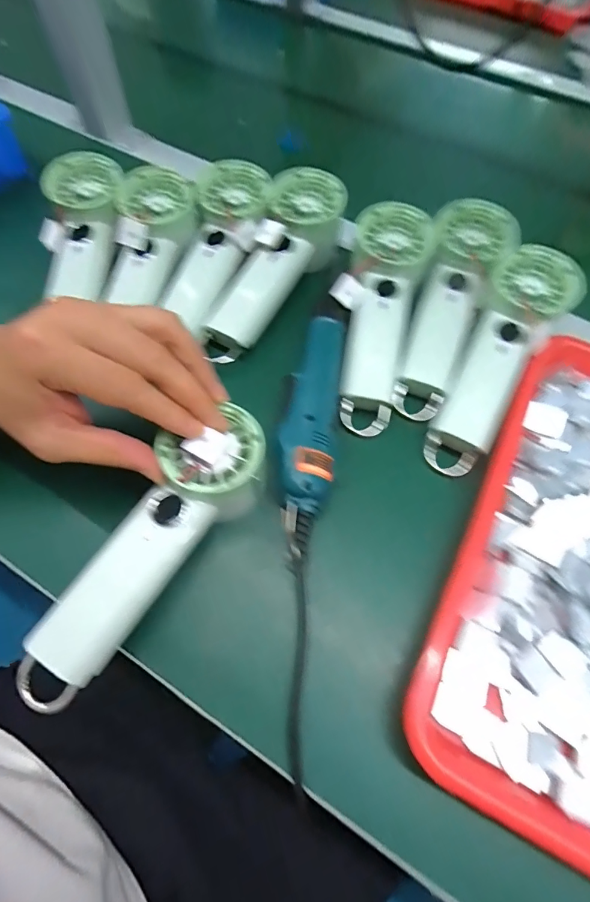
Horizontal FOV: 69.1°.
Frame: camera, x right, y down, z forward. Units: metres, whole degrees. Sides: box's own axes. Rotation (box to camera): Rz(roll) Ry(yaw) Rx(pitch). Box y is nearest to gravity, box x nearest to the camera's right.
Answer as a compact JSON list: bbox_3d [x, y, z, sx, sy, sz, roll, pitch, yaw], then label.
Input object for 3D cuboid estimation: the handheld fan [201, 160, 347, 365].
[{"bbox_3d":[-0.020,-0.165,0.368,0.060,0.055,0.174,30,68,13],"label":"handheld fan"}]

